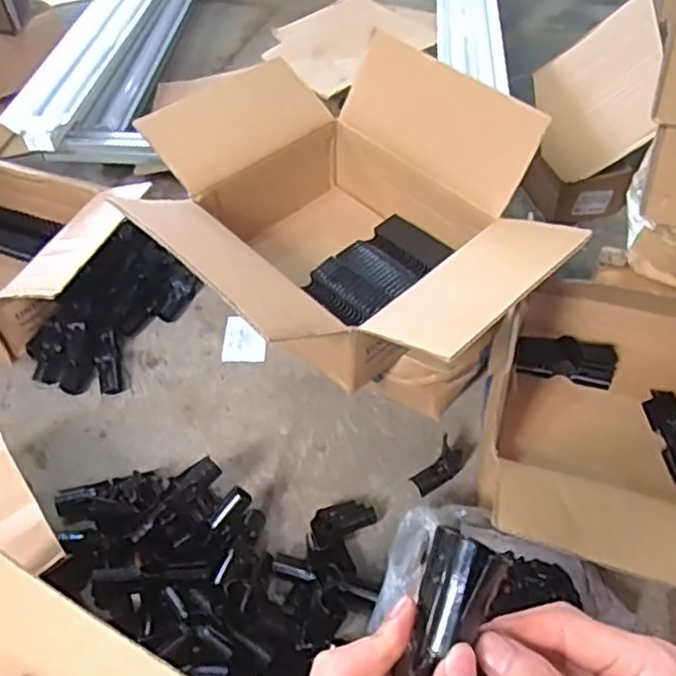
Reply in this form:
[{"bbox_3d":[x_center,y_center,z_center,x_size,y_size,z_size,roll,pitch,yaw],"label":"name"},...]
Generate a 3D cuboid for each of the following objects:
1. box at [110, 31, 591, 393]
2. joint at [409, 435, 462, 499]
[{"bbox_3d":[-0.003,-0.148,0.893,0.535,0.245,0.437,35,57,28],"label":"box"},{"bbox_3d":[0.133,0.169,0.917,0.067,0.053,0.033,-31,55,-25],"label":"joint"}]

